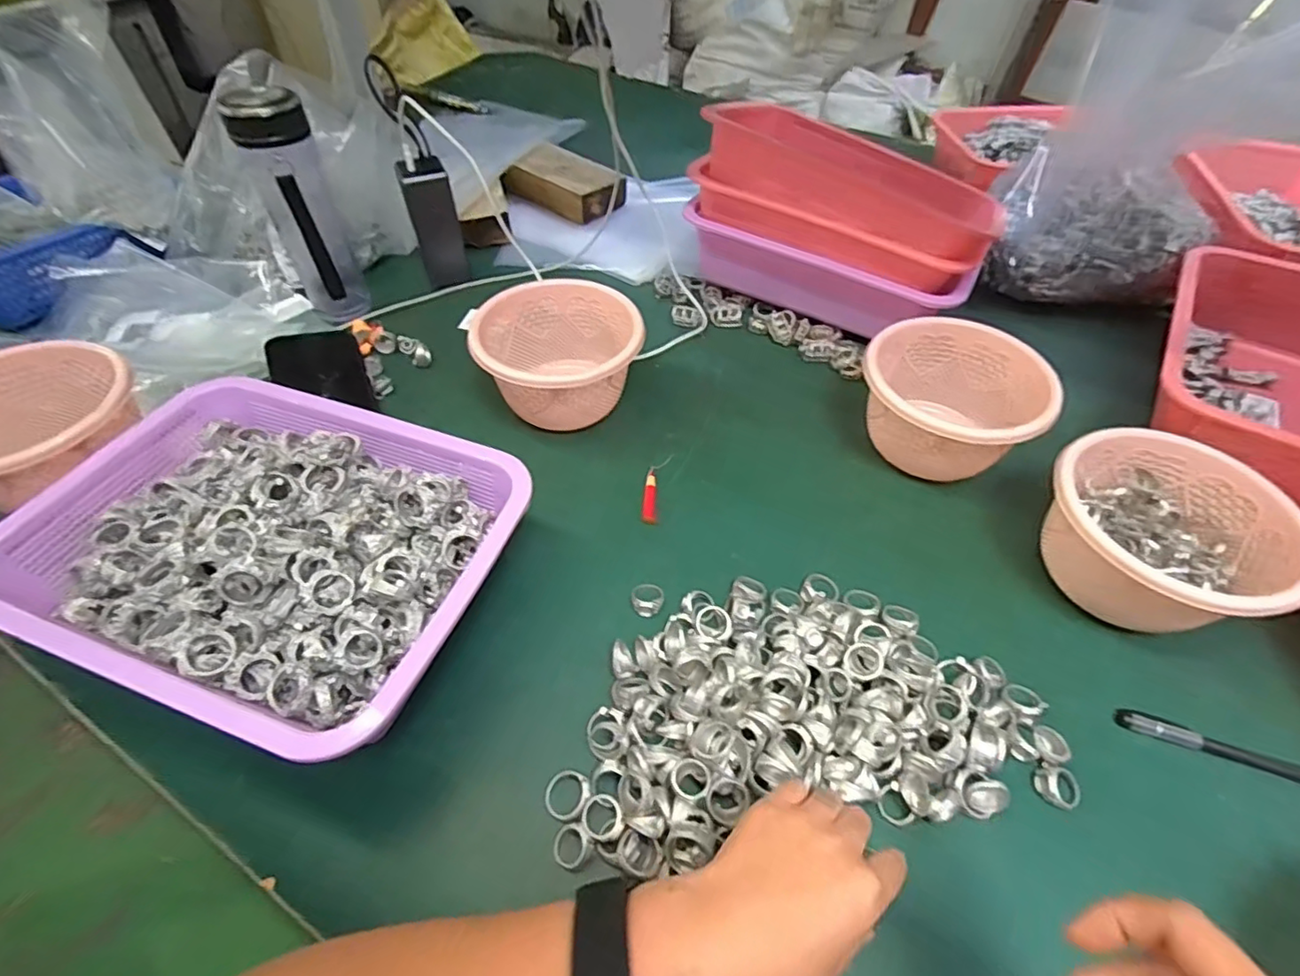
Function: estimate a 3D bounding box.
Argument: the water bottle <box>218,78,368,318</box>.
[{"bbox_3d":[-0.347,-0.275,0.603,0.071,0.210,0.086,-24,55,-18],"label":"water bottle"}]

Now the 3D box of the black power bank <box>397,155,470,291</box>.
[{"bbox_3d":[-0.242,-0.295,0.677,0.048,0.131,0.037,-16,52,-13],"label":"black power bank"}]

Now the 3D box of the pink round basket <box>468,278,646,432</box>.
[{"bbox_3d":[-0.079,-0.114,0.551,0.146,0.089,0.132,4,51,3],"label":"pink round basket"}]

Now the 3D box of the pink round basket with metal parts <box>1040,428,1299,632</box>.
[{"bbox_3d":[0.357,0.038,0.425,0.136,0.076,0.140,0,51,0],"label":"pink round basket with metal parts"}]

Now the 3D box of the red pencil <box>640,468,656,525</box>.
[{"bbox_3d":[0.000,0.007,0.505,0.011,0.004,0.055,2,51,2],"label":"red pencil"}]

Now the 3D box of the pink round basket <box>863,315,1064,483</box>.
[{"bbox_3d":[0.257,-0.069,0.517,0.134,0.083,0.144,-30,57,-22],"label":"pink round basket"}]

